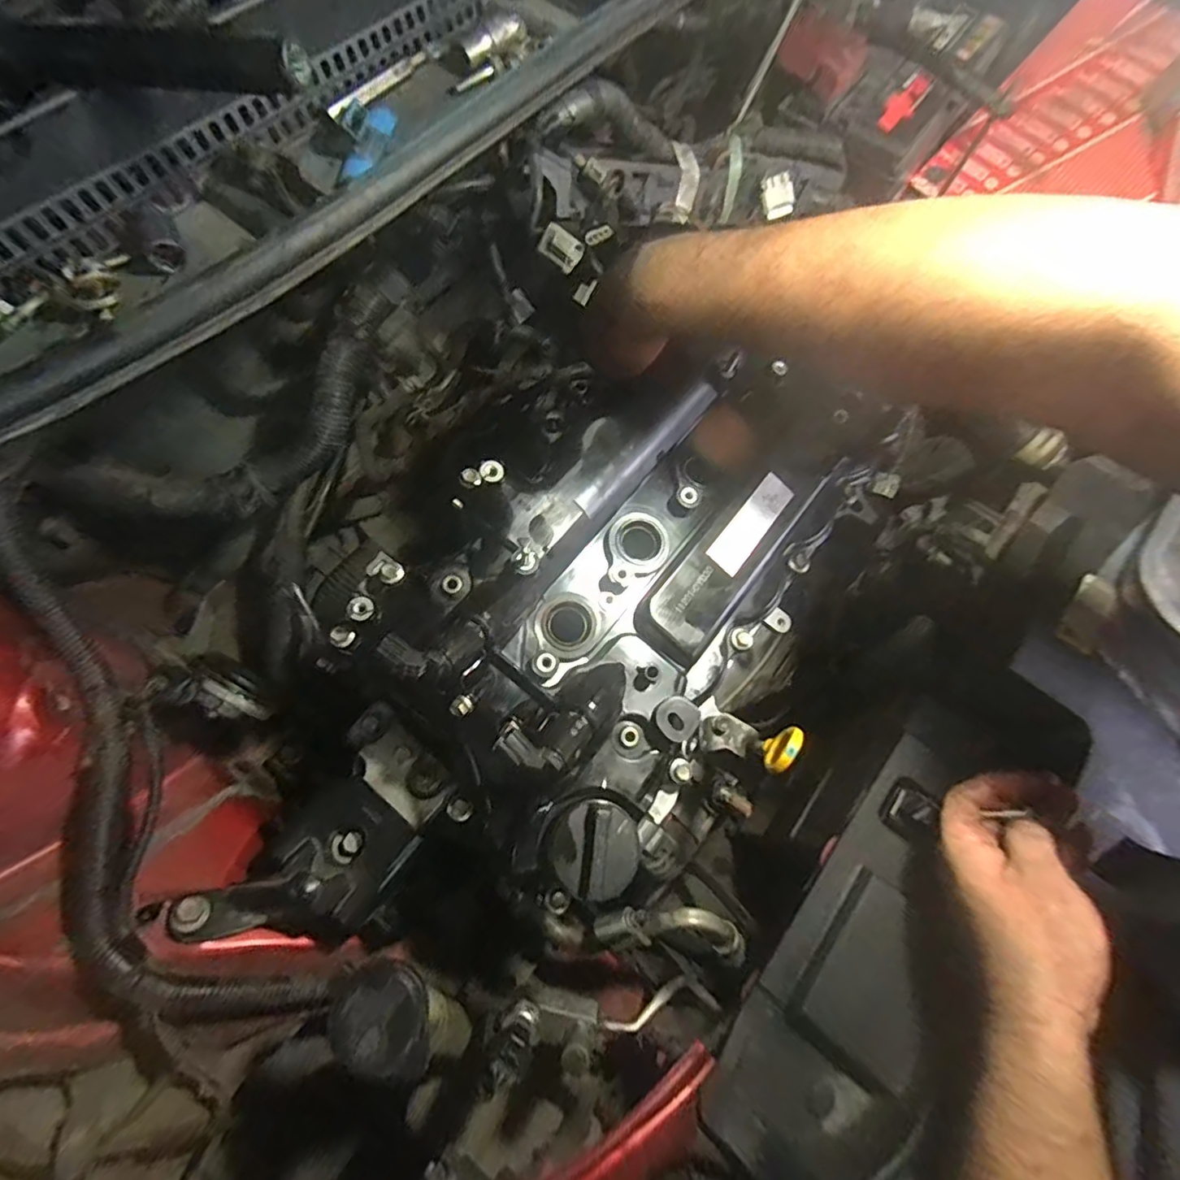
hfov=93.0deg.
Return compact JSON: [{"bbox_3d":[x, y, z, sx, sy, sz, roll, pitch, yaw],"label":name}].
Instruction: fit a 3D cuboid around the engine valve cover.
[{"bbox_3d":[0.052,-0.036,0.406,0.247,0.097,0.419,40,73,13],"label":"engine valve cover"}]

